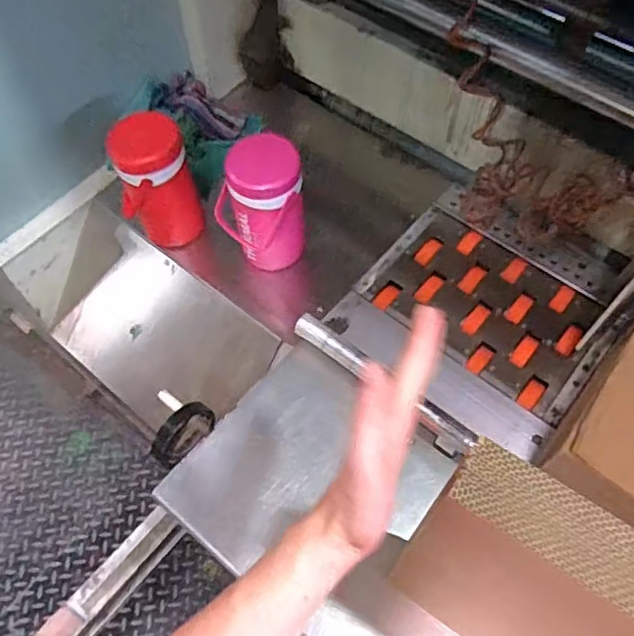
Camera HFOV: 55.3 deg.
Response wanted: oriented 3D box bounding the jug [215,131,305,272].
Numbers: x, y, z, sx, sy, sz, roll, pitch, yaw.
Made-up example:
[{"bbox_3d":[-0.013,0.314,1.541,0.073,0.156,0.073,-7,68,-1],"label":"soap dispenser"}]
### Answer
[{"bbox_3d":[-0.091,-0.178,1.030,0.142,0.259,0.097,-20,62,-11],"label":"jug"}]

